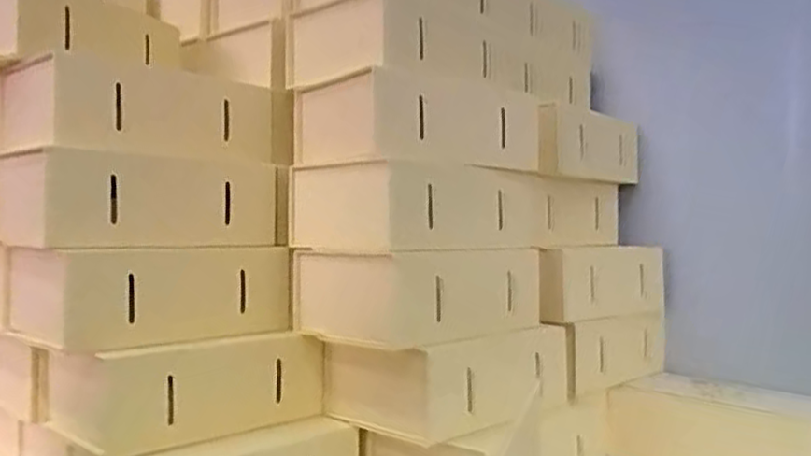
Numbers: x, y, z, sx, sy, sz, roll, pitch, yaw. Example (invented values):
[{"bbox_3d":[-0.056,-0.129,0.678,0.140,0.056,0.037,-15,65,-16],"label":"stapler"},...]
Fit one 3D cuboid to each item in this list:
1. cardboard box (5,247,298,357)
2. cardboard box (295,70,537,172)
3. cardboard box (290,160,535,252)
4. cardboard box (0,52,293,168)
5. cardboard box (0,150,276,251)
[{"bbox_3d":[-0.173,0.043,0.497,0.103,0.058,0.165,1,1,41],"label":"cardboard box"},{"bbox_3d":[0.004,-0.079,0.558,0.159,0.064,0.114,0,1,-44],"label":"cardboard box"},{"bbox_3d":[0.011,-0.015,0.552,0.116,0.058,0.176,1,1,41],"label":"cardboard box"},{"bbox_3d":[-0.184,-0.079,0.519,0.179,0.060,0.104,0,1,-44],"label":"cardboard box"},{"bbox_3d":[-0.180,-0.017,0.502,0.168,0.058,0.083,0,1,-44],"label":"cardboard box"}]

